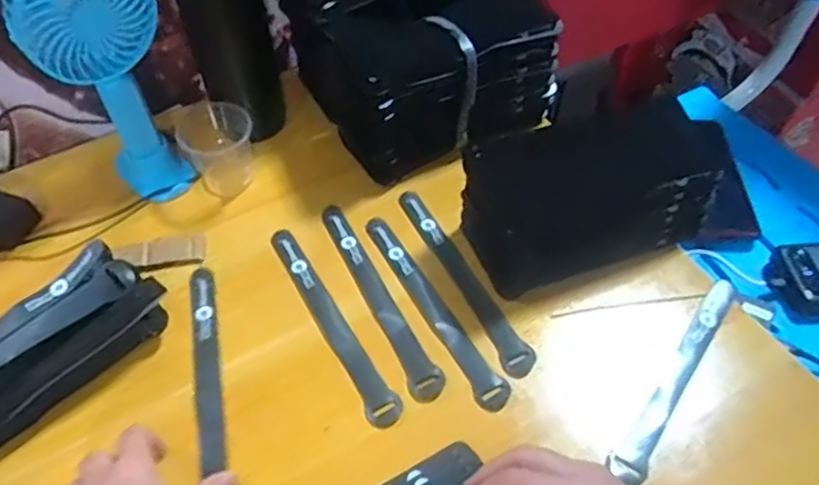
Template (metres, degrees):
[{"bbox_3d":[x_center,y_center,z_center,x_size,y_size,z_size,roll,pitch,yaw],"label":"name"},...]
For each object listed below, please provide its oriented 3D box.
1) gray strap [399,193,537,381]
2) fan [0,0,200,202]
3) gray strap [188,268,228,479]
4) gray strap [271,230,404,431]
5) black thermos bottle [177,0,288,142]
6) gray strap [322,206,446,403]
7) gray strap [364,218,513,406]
[{"bbox_3d":[0.043,0.026,0.541,0.024,0.005,0.192,-24,58,-15],"label":"gray strap"},{"bbox_3d":[-0.234,-0.125,0.526,0.102,0.205,0.065,-22,58,-14],"label":"fan"},{"bbox_3d":[-0.154,0.102,0.502,0.021,0.006,0.199,-12,55,-8],"label":"gray strap"},{"bbox_3d":[-0.062,0.060,0.519,0.023,0.004,0.195,-26,58,-16],"label":"gray strap"},{"bbox_3d":[-0.158,-0.184,0.574,0.070,0.198,0.066,-15,56,-10],"label":"black thermos bottle"},{"bbox_3d":[-0.026,0.042,0.529,0.025,0.004,0.193,-23,58,-14],"label":"gray strap"},{"bbox_3d":[0.018,0.052,0.527,0.024,0.006,0.192,-27,59,-17],"label":"gray strap"}]

